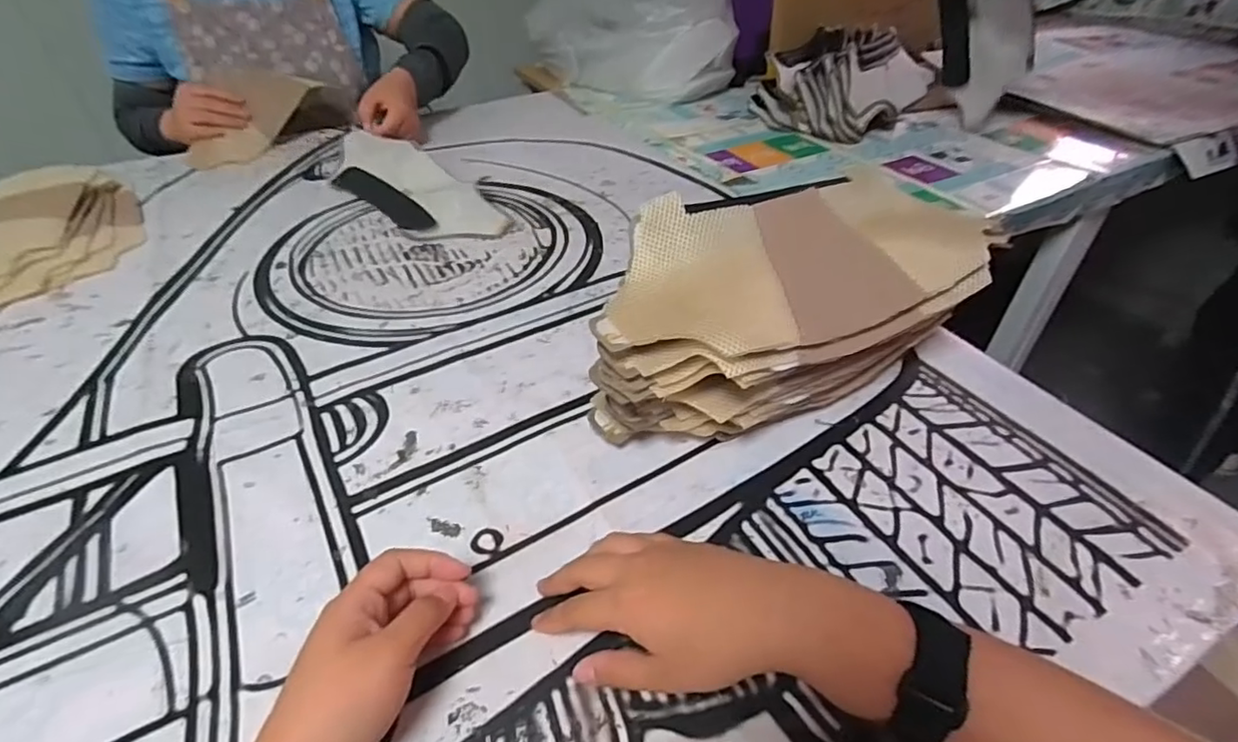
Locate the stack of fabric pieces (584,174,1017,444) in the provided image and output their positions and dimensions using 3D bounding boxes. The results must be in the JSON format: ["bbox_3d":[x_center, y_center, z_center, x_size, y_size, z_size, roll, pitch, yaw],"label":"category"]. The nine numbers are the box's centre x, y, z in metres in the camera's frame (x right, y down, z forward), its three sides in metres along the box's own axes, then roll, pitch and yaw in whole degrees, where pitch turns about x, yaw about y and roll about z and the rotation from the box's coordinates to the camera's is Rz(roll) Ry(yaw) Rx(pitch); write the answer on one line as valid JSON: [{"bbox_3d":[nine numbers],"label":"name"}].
[{"bbox_3d":[0.122,-0.042,0.466,0.296,0.150,0.120,-18,42,-19],"label":"stack of fabric pieces"}]

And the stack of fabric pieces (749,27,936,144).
[{"bbox_3d":[0.419,-0.541,1.089,0.227,0.099,0.365,28,49,29],"label":"stack of fabric pieces"}]

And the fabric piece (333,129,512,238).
[{"bbox_3d":[-0.281,-0.255,0.812,0.128,0.039,0.334,-28,47,-29],"label":"fabric piece"}]

